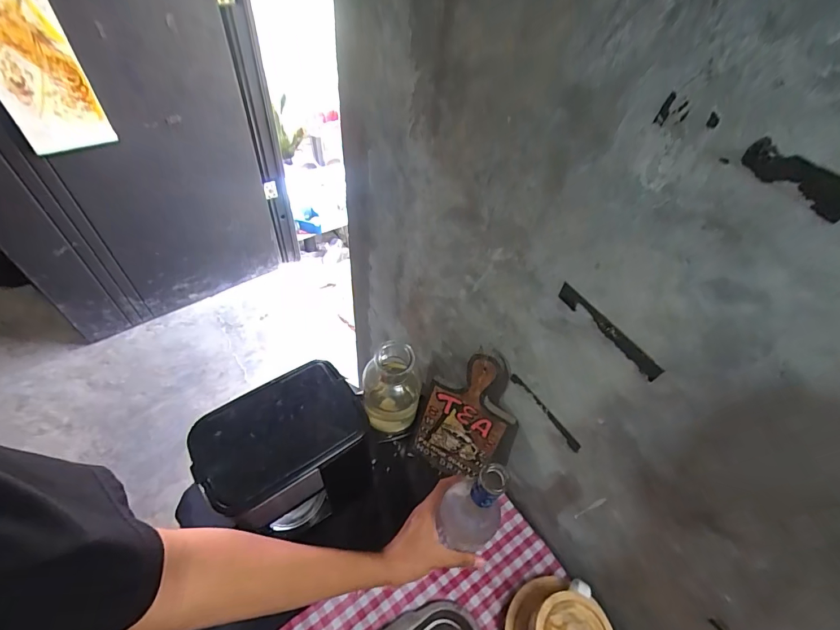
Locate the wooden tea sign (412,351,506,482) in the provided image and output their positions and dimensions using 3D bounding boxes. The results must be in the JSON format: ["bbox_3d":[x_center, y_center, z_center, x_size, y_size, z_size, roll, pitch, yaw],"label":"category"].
[{"bbox_3d":[0.067,0.167,0.634,0.125,0.272,0.010,28,38,17],"label":"wooden tea sign"}]

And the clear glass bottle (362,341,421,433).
[{"bbox_3d":[-0.051,0.127,0.699,0.095,0.187,0.081,-2,51,-8],"label":"clear glass bottle"}]

